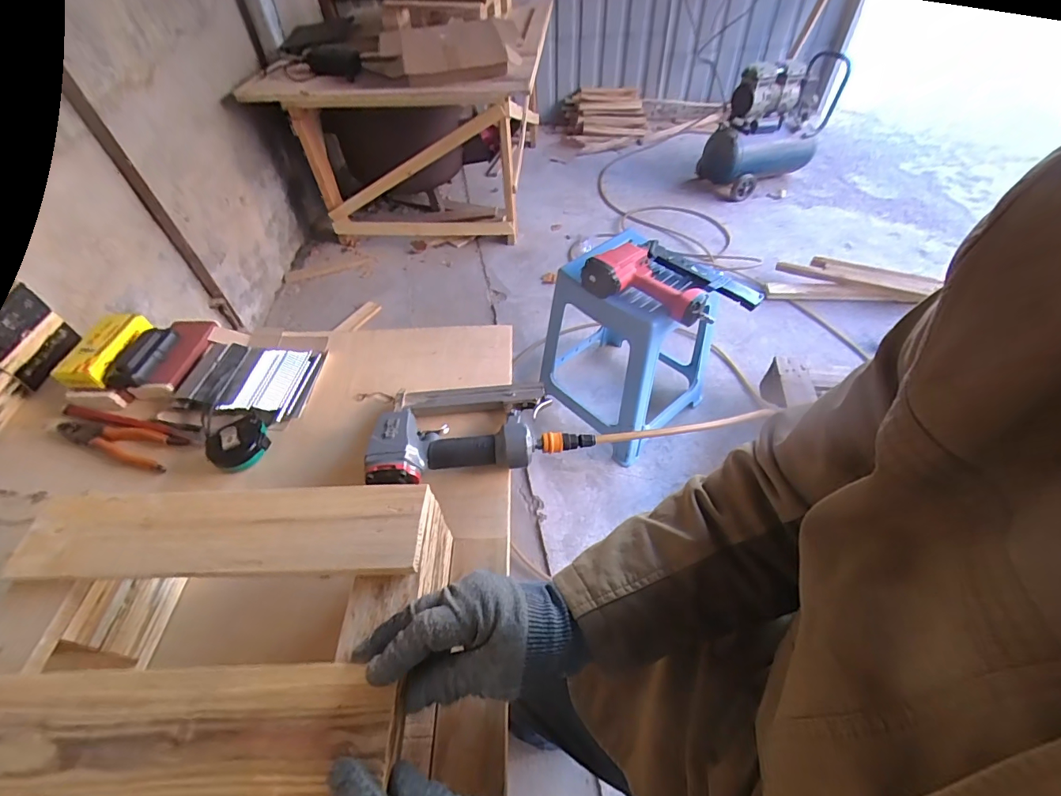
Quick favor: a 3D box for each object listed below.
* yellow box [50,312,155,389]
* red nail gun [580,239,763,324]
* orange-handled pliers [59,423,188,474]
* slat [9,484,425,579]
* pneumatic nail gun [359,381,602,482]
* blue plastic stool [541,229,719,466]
[{"bbox_3d":[-0.622,-0.073,0.661,0.069,0.035,0.125,0,50,4],"label":"yellow box"},{"bbox_3d":[0.304,-0.256,0.970,0.356,0.076,0.183,21,55,20],"label":"red nail gun"},{"bbox_3d":[-0.556,0.057,0.607,0.190,0.016,0.050,10,52,12],"label":"orange-handled pliers"},{"bbox_3d":[-0.262,0.111,0.390,0.340,0.012,0.079,-2,50,3],"label":"slat"},{"bbox_3d":[-0.072,0.024,0.583,0.279,0.055,0.161,-12,50,-6],"label":"pneumatic nail gun"},{"bbox_3d":[0.284,-0.176,1.197,0.362,0.452,0.421,32,59,27],"label":"blue plastic stool"}]

